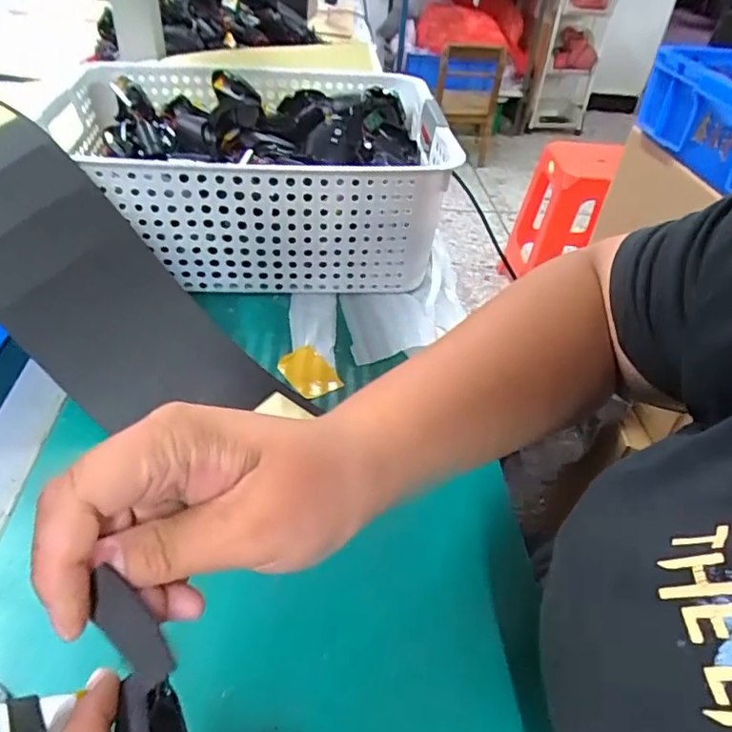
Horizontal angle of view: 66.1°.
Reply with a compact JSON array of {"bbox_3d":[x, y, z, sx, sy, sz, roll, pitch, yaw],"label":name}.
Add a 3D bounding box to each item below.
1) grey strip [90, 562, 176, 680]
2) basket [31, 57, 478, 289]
[{"bbox_3d":[-0.073,0.080,0.172,0.013,0.006,0.036,-35,91,-35],"label":"grey strip"},{"bbox_3d":[-0.113,-0.188,0.545,0.344,0.122,0.262,1,42,-4],"label":"basket"}]

